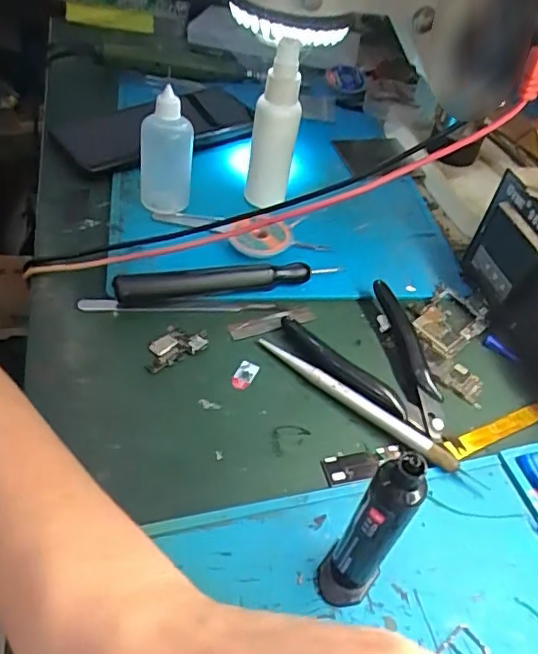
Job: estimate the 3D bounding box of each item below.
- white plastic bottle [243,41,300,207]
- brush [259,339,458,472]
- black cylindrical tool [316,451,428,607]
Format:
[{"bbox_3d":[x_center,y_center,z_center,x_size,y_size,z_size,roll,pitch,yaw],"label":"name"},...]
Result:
[{"bbox_3d":[0.003,-0.133,0.391,0.031,0.125,0.029,9,45,-2],"label":"white plastic bottle"},{"bbox_3d":[0.047,0.038,0.311,0.124,0.010,0.014,34,50,22],"label":"brush"},{"bbox_3d":[0.037,0.079,0.212,0.020,0.092,0.018,29,48,18],"label":"black cylindrical tool"}]

